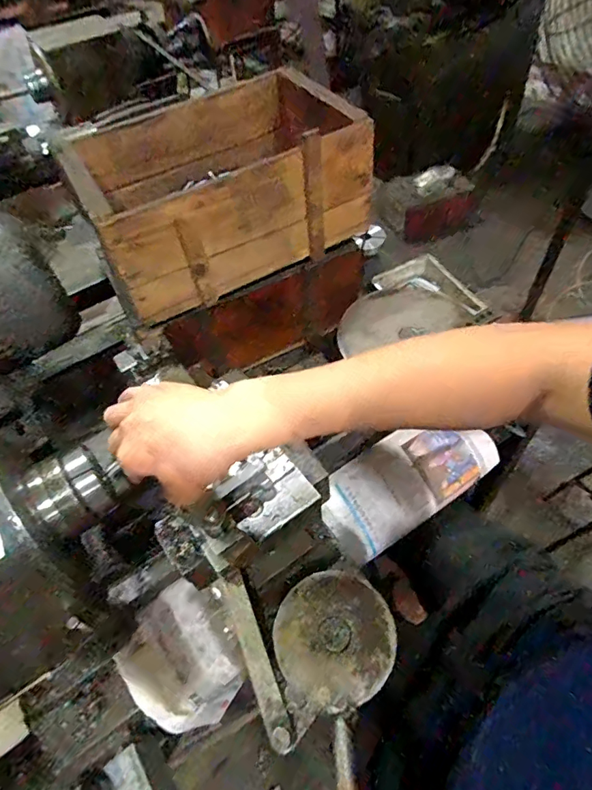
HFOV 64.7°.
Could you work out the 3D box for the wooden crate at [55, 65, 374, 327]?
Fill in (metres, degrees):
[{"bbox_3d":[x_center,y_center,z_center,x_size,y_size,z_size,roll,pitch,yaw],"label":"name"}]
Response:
[{"bbox_3d":[-0.107,-0.290,0.654,0.350,0.145,0.254,-28,55,-15],"label":"wooden crate"}]

